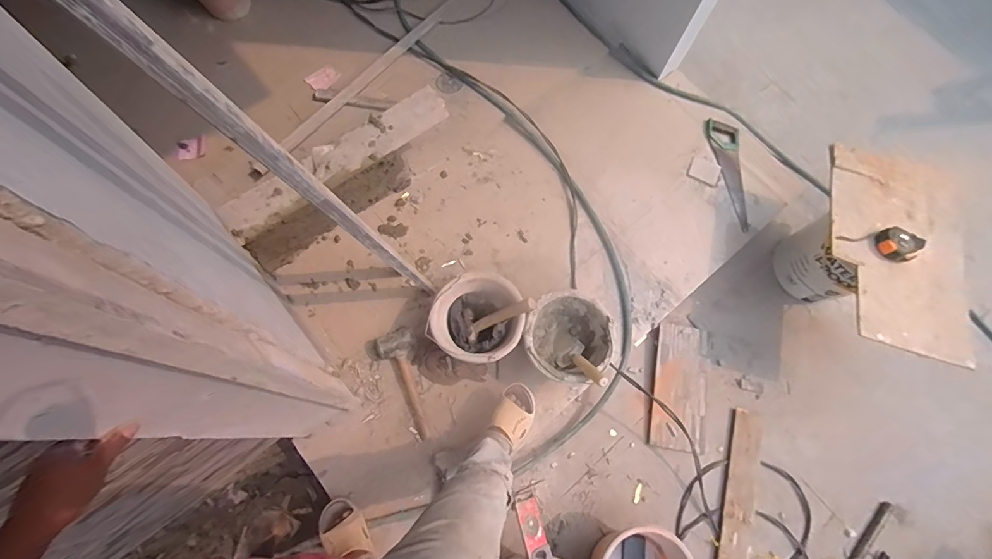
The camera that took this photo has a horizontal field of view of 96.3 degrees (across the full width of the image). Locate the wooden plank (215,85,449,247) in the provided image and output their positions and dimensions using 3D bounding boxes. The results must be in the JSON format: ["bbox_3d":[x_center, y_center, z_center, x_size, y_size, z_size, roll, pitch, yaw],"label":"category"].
[{"bbox_3d":[-0.449,-0.352,1.303,0.710,0.052,0.131,-36,73,-12],"label":"wooden plank"}]

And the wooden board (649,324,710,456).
[{"bbox_3d":[0.592,0.344,1.426,0.185,0.025,0.386,15,72,-6],"label":"wooden board"}]

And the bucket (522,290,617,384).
[{"bbox_3d":[0.201,0.181,1.283,0.239,0.182,0.246,1,70,-4],"label":"bucket"}]

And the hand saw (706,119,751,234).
[{"bbox_3d":[0.844,-0.390,1.615,0.134,0.039,0.447,4,70,-3],"label":"hand saw"}]

